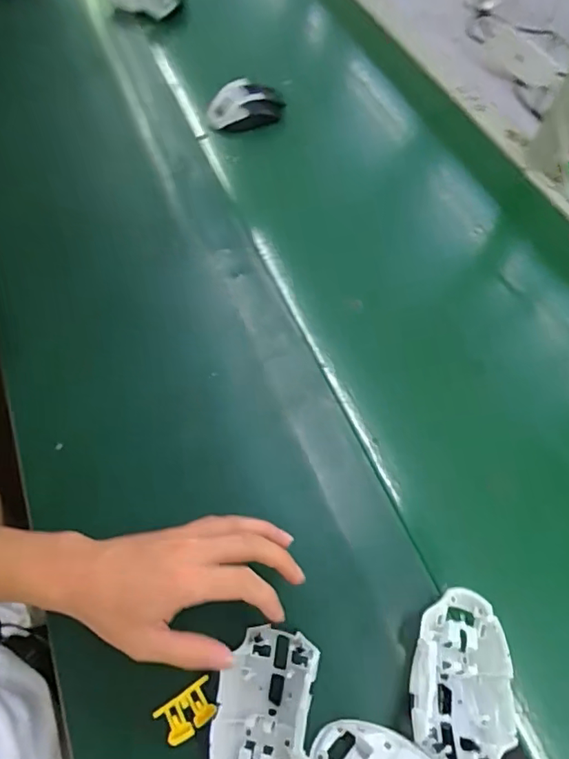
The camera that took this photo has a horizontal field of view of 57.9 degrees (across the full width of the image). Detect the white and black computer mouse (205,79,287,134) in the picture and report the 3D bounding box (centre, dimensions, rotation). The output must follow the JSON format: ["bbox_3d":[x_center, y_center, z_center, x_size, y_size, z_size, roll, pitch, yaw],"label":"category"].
[{"bbox_3d":[-0.055,-0.385,0.721,0.104,0.052,0.061,-3,59,-7],"label":"white and black computer mouse"}]

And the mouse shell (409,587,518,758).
[{"bbox_3d":[0.129,0.213,0.370,0.068,0.031,0.112,15,59,4],"label":"mouse shell"}]

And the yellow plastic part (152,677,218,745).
[{"bbox_3d":[-0.070,0.241,0.372,0.042,0.006,0.028,-28,65,-19],"label":"yellow plastic part"}]

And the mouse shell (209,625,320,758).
[{"bbox_3d":[-0.016,0.235,0.353,0.065,0.036,0.110,8,59,0],"label":"mouse shell"}]

